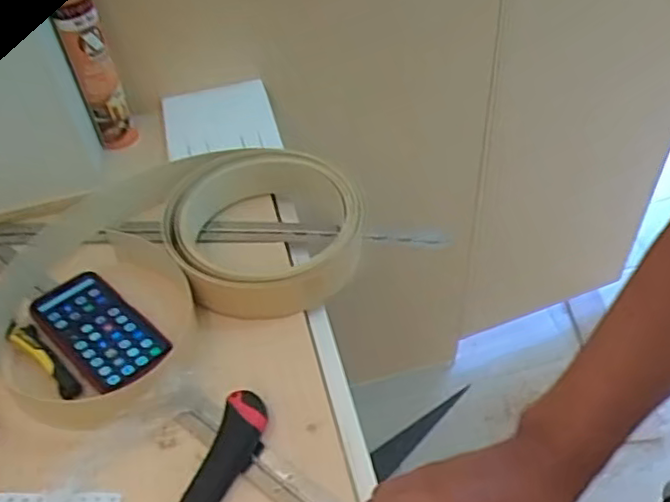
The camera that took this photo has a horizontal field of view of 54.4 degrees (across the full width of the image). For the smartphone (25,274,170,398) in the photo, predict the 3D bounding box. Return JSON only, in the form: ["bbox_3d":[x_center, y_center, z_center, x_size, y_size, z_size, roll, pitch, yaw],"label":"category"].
[{"bbox_3d":[-0.243,0.079,0.666,0.166,0.017,0.077,33,58,31],"label":"smartphone"}]

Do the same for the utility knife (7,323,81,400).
[{"bbox_3d":[-0.286,0.105,0.638,0.115,0.014,0.021,34,58,31],"label":"utility knife"}]

